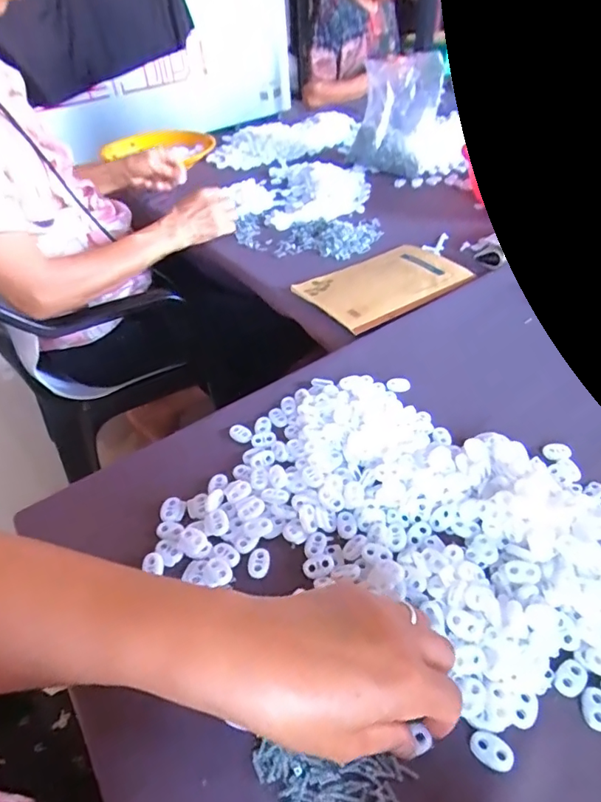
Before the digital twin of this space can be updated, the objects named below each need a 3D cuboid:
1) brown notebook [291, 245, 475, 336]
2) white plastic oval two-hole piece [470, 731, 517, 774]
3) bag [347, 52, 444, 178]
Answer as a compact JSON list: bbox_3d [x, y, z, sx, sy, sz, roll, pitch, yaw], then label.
[{"bbox_3d":[0.119,-0.167,0.676,0.225,0.009,0.151,-27,47,-23],"label":"brown notebook"},{"bbox_3d":[0.108,0.197,0.276,0.023,0.004,0.016,19,61,29],"label":"white plastic oval two-hole piece"},{"bbox_3d":[0.187,-0.578,0.990,0.165,0.224,0.051,17,6,28],"label":"bag"}]

